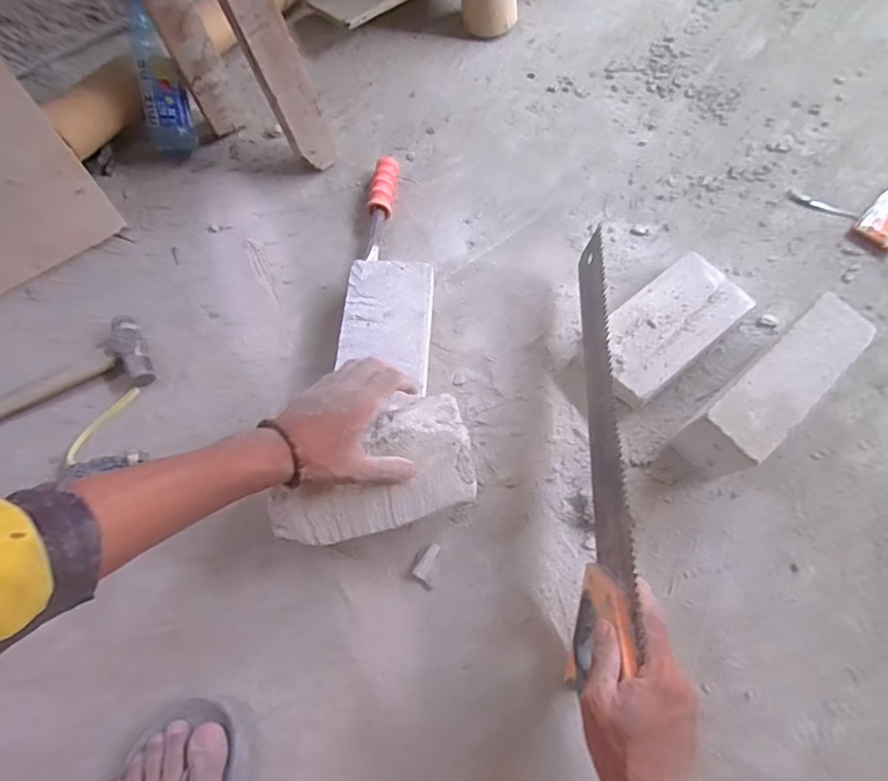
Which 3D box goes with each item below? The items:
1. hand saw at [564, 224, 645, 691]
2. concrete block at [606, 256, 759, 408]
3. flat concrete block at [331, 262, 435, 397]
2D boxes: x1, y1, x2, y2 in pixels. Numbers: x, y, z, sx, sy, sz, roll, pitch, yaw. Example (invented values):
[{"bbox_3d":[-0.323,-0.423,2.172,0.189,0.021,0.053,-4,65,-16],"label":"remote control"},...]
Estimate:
[{"bbox_3d":[0.157,0.039,0.548,0.042,0.114,0.453,4,65,4],"label":"hand saw"},{"bbox_3d":[0.258,-0.070,0.634,0.209,0.040,0.106,-38,70,-13],"label":"concrete block"},{"bbox_3d":[-0.066,-0.079,0.648,0.099,0.048,0.153,3,67,4],"label":"flat concrete block"}]

